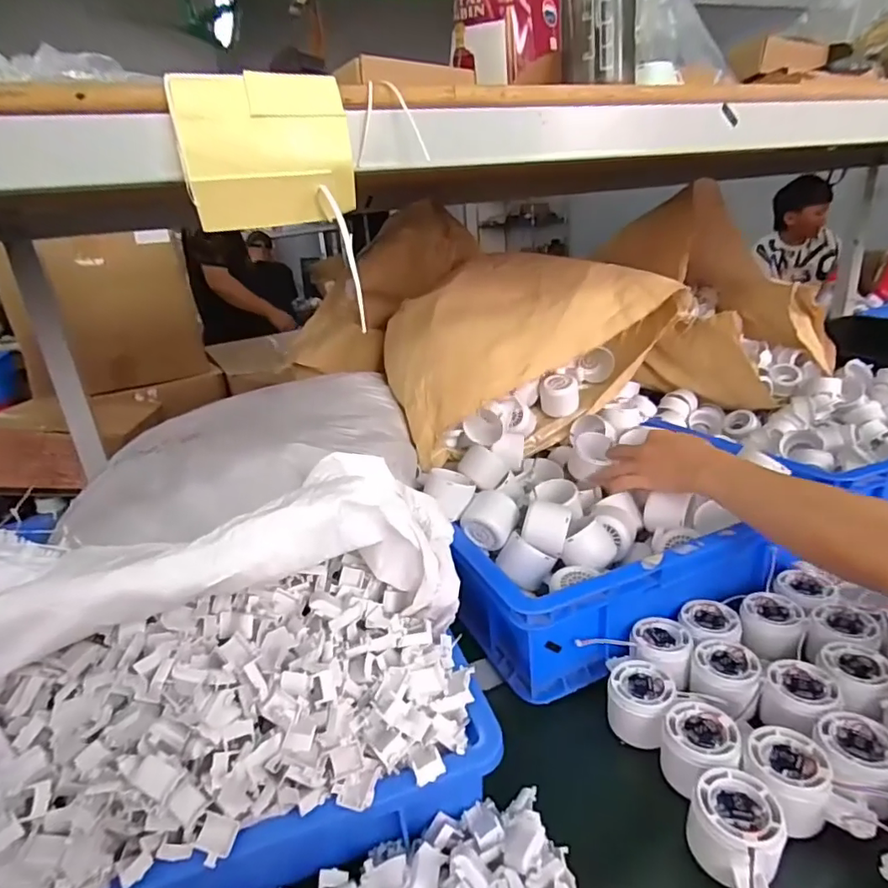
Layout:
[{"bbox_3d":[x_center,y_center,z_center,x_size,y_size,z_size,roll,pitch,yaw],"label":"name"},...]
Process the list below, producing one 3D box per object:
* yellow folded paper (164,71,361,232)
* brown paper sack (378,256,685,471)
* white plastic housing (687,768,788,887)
[{"bbox_3d":[-0.122,-0.202,0.378,0.109,0.094,0.025,-11,22,-12],"label":"yellow folded paper"},{"bbox_3d":[0.133,-0.147,0.843,0.423,0.233,0.232,-10,22,-11],"label":"brown paper sack"},{"bbox_3d":[0.201,0.284,0.379,0.058,0.058,0.084,7,25,29],"label":"white plastic housing"}]

